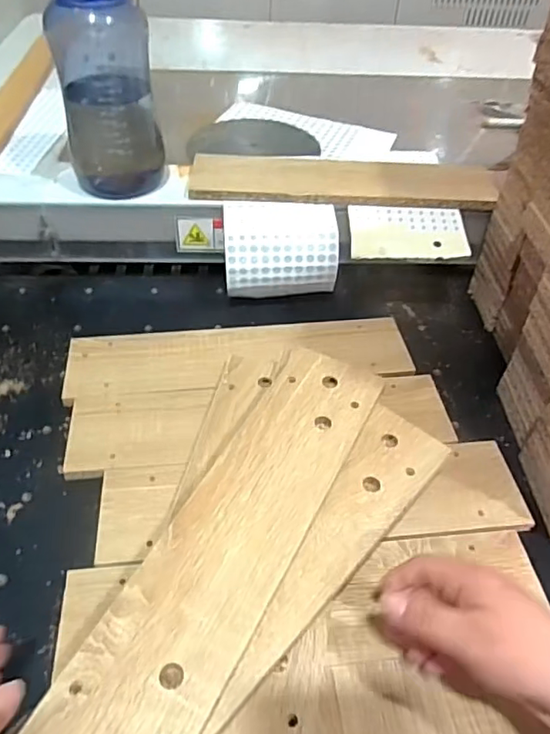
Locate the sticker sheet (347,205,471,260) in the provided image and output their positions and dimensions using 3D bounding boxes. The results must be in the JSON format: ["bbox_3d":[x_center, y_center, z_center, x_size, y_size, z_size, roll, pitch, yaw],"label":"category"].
[{"bbox_3d":[0.158,-0.159,0.661,0.136,0.007,0.081,0,61,-2],"label":"sticker sheet"}]

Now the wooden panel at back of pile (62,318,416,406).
[{"bbox_3d":[-0.038,-0.015,0.634,0.382,0.014,0.092,-5,46,-7],"label":"wooden panel at back of pile"}]

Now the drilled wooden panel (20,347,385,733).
[{"bbox_3d":[-0.026,0.115,0.419,0.093,0.018,0.372,21,48,17],"label":"drilled wooden panel"}]

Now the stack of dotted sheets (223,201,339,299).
[{"bbox_3d":[0.006,-0.138,0.685,0.132,0.098,0.073,-2,46,-4],"label":"stack of dotted sheets"}]

